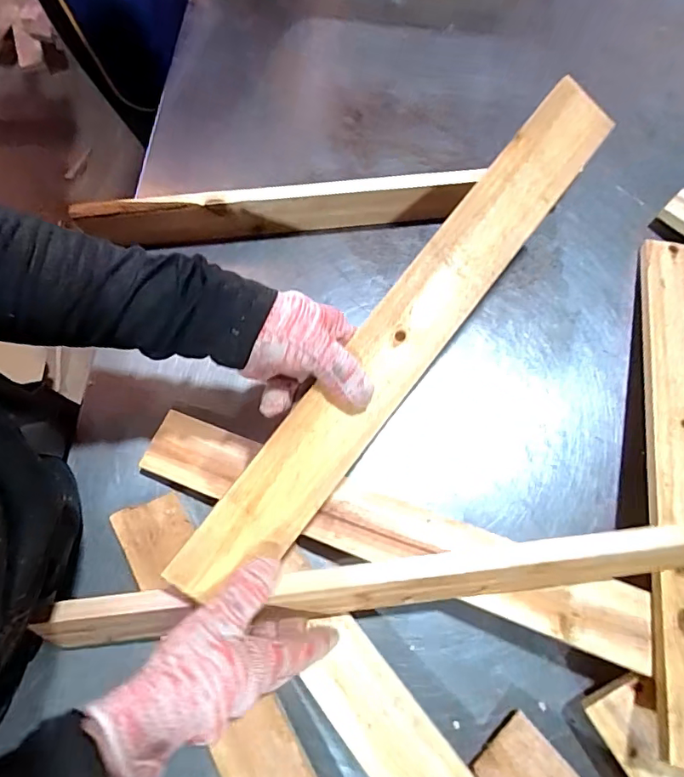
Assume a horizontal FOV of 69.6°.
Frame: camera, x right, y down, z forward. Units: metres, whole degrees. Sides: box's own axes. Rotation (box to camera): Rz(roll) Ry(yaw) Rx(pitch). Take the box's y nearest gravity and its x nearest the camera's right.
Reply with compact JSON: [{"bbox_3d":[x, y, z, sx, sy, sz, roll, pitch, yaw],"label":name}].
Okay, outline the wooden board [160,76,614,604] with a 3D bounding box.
[{"bbox_3d":[0.051,-0.045,0.368,0.056,0.009,0.473,40,82,-6],"label":"wooden board"}]

